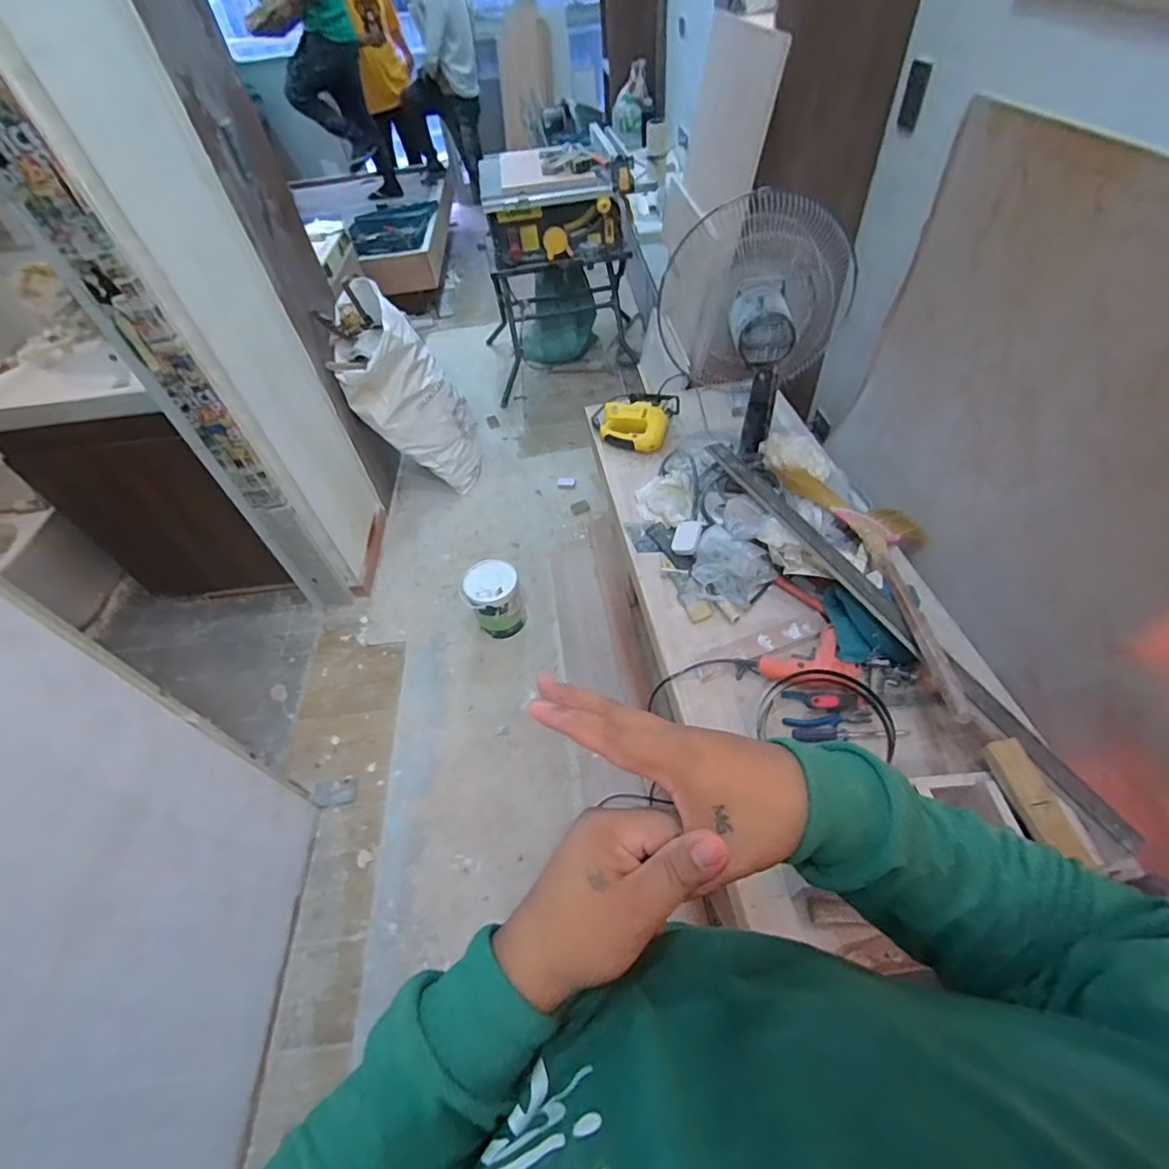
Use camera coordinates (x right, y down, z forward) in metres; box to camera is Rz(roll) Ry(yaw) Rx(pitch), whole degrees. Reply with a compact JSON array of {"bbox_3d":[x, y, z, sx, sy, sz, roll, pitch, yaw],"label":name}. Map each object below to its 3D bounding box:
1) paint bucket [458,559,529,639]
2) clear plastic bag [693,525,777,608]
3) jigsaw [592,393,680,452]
[{"bbox_3d":[-0.286,0.050,1.743,0.175,0.230,0.152,7,52,11],"label":"paint bucket"},{"bbox_3d":[0.312,-0.035,1.182,0.174,0.080,0.123,34,61,28],"label":"clear plastic bag"},{"bbox_3d":[0.134,-0.481,1.550,0.219,0.061,0.228,16,54,18],"label":"jigsaw"}]

